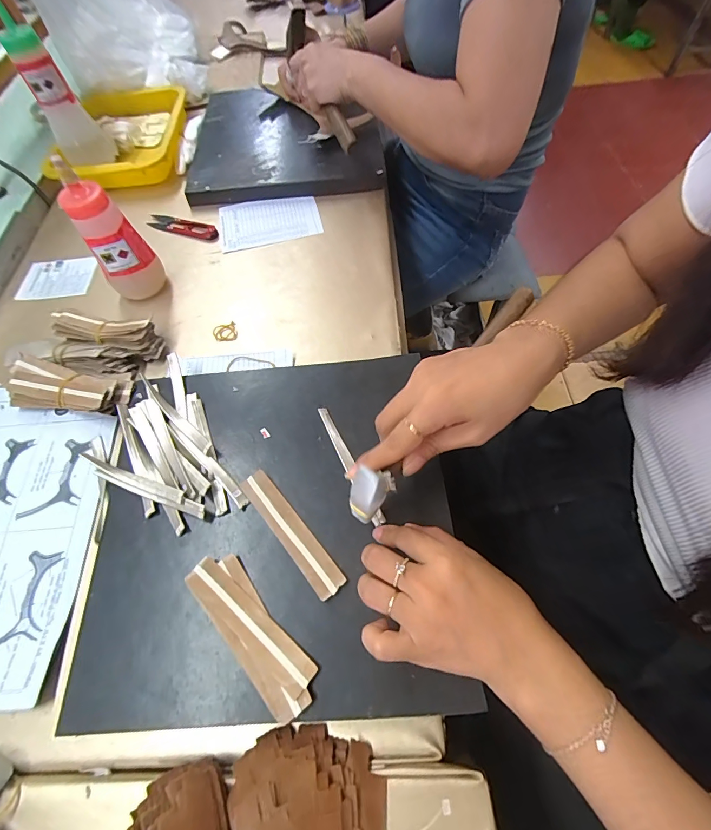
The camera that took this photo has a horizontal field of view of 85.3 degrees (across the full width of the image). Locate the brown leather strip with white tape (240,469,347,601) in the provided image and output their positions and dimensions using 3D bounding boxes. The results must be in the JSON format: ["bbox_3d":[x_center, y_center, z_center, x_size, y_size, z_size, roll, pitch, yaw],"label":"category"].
[{"bbox_3d":[-0.055,0.098,0.325,0.026,0.007,0.119,-39,68,-13],"label":"brown leather strip with white tape"}]

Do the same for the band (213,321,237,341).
[{"bbox_3d":[-0.157,-0.099,0.464,0.027,0.006,0.024,-16,62,-5],"label":"band"}]

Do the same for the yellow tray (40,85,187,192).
[{"bbox_3d":[-0.394,-0.475,0.657,0.207,0.046,0.260,-2,62,2],"label":"yellow tray"}]

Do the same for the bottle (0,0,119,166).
[{"bbox_3d":[-0.428,-0.457,0.557,0.072,0.184,0.052,-32,65,-13],"label":"bottle"}]

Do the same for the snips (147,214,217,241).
[{"bbox_3d":[-0.250,-0.274,0.561,0.111,0.006,0.026,18,64,13],"label":"snips"}]

